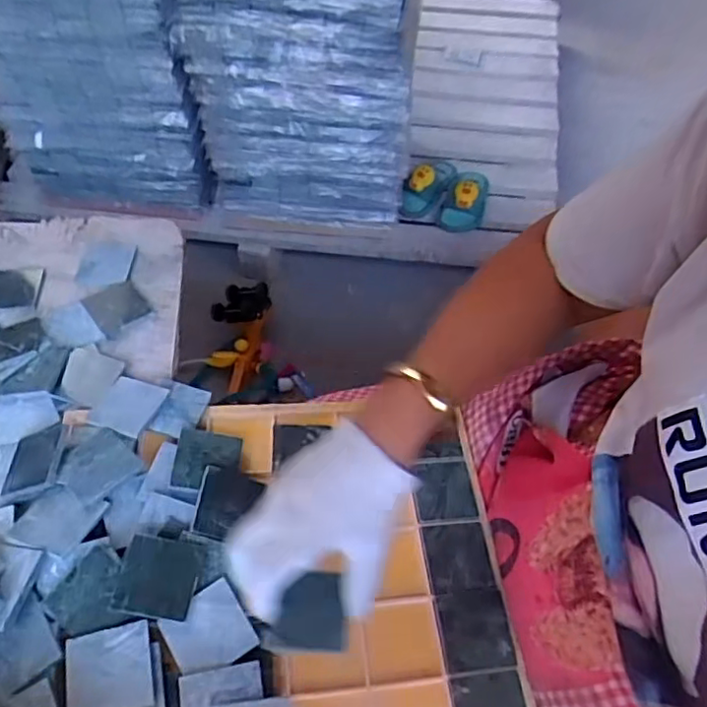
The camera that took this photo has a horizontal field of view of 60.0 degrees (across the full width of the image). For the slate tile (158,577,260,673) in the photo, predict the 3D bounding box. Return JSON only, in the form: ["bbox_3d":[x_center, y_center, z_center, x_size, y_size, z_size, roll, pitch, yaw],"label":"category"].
[{"bbox_3d":[-0.094,0.180,0.396,0.048,0.007,0.048,-30,60,-21],"label":"slate tile"}]

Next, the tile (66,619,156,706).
[{"bbox_3d":[-0.150,0.196,0.377,0.050,0.004,0.049,-9,62,-11],"label":"tile"}]

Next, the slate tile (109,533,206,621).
[{"bbox_3d":[-0.128,0.146,0.403,0.048,0.010,0.049,7,54,3],"label":"slate tile"}]

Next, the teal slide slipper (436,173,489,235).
[{"bbox_3d":[0.239,-0.332,1.284,0.088,0.083,0.178,20,56,12],"label":"teal slide slipper"}]

